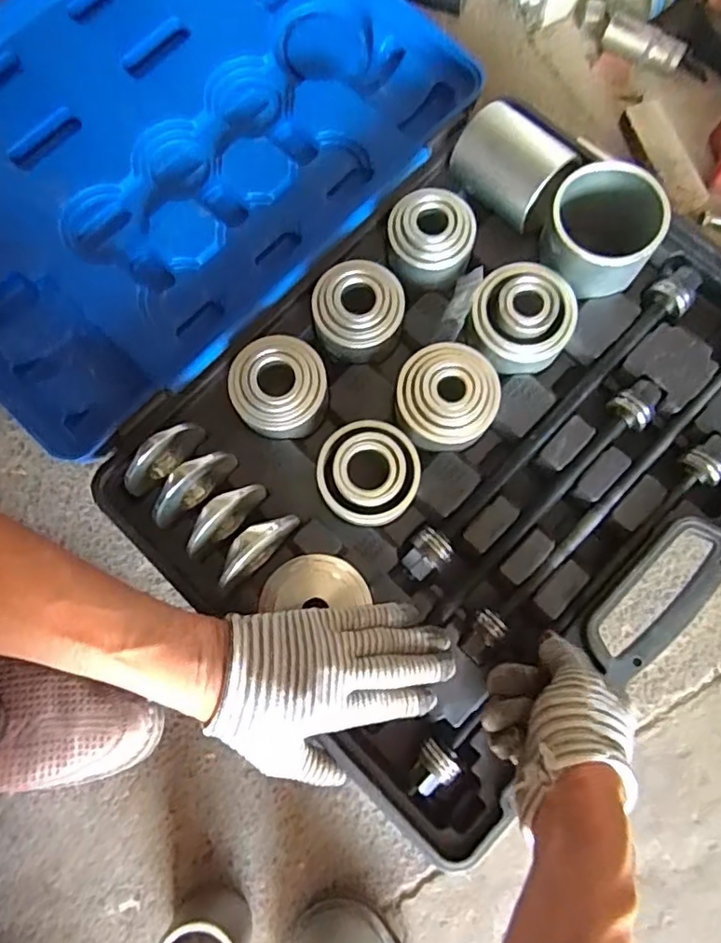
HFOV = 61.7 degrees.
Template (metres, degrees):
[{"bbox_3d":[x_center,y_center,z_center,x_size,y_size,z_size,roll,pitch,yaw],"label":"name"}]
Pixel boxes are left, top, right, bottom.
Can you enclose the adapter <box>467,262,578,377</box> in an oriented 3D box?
[{"bbox_3d":[0.129,-0.126,0.480,0.077,0.045,0.080,0,78,0],"label":"adapter"}]

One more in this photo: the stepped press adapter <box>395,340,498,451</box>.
[{"bbox_3d":[0.067,-0.058,0.471,0.077,0.046,0.079,29,80,6],"label":"stepped press adapter"}]

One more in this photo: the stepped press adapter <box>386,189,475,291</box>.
[{"bbox_3d":[0.057,-0.189,0.498,0.071,0.052,0.062,12,78,3],"label":"stepped press adapter"}]

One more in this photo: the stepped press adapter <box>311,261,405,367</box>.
[{"bbox_3d":[-0.001,-0.127,0.491,0.073,0.054,0.072,-12,78,-2],"label":"stepped press adapter"}]

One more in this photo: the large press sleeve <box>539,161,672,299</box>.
[{"bbox_3d":[0.193,-0.192,0.484,0.084,0.062,0.084,0,78,0],"label":"large press sleeve"}]

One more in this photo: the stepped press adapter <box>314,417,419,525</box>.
[{"bbox_3d":[0.006,0.001,0.467,0.076,0.041,0.073,-17,78,-4],"label":"stepped press adapter"}]

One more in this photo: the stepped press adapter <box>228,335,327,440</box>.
[{"bbox_3d":[-0.064,-0.065,0.473,0.072,0.044,0.071,-13,78,-3],"label":"stepped press adapter"}]

